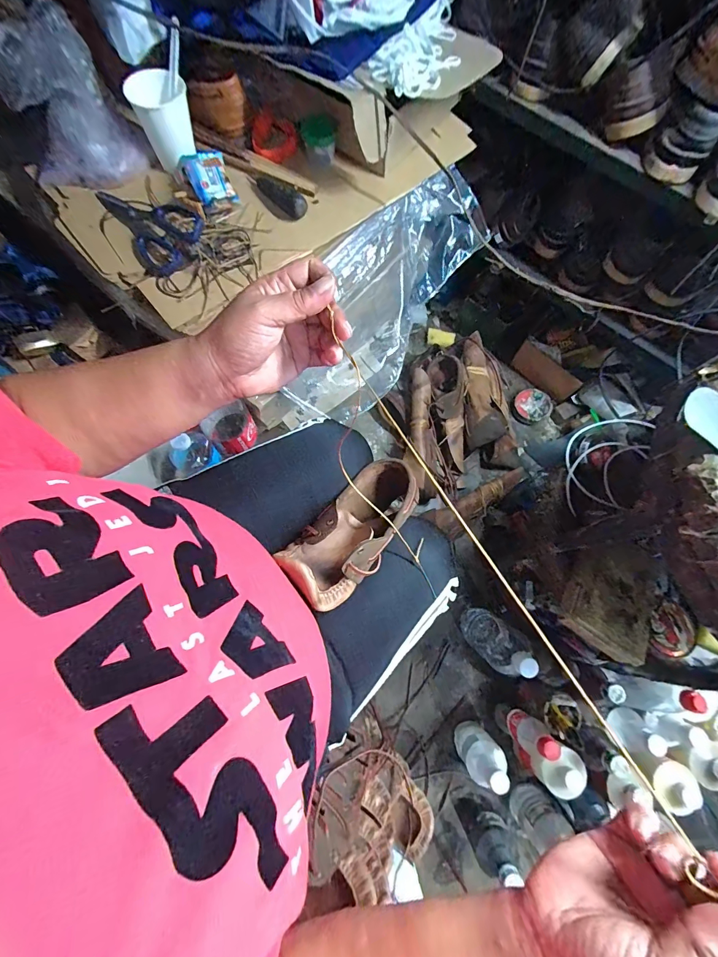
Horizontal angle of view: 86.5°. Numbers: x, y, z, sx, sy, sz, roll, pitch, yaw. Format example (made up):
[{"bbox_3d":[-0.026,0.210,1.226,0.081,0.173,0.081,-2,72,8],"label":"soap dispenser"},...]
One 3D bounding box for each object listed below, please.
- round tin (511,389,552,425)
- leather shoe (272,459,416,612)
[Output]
[{"bbox_3d":[0.431,-0.181,0.960,0.090,0.029,0.085,0,73,-1],"label":"round tin"},{"bbox_3d":[-0.005,0.056,0.457,0.090,0.106,0.196,29,69,35],"label":"leather shoe"}]

